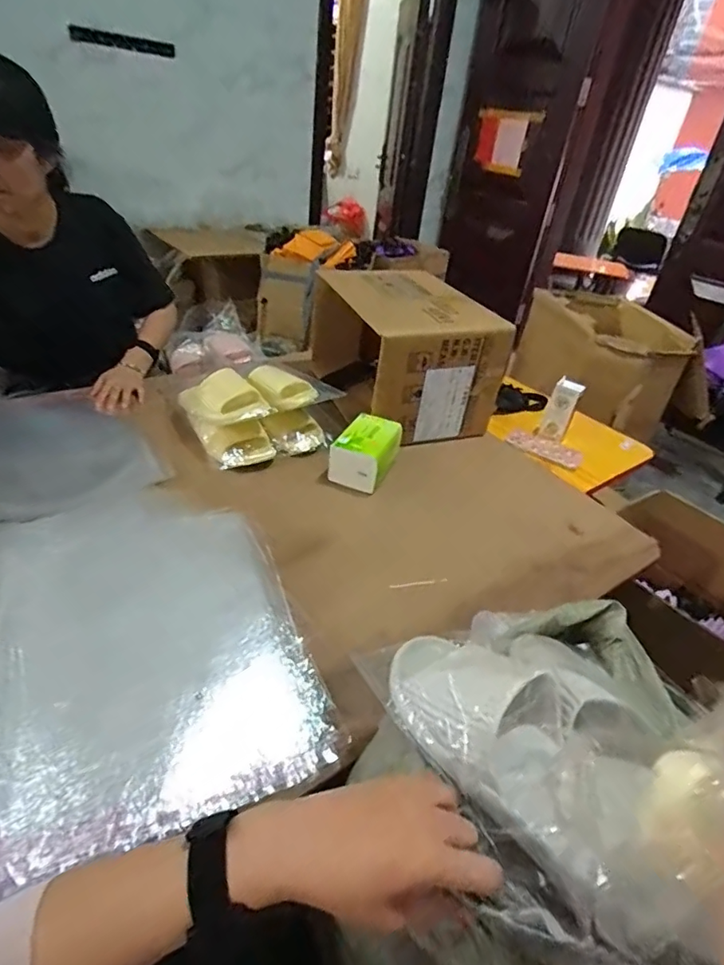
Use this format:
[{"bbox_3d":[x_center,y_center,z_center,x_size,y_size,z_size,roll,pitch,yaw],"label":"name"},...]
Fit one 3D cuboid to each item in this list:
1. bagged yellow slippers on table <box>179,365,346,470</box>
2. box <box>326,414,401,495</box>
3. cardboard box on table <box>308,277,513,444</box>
[{"bbox_3d":[-0.194,-0.133,0.974,0.266,0.119,0.145,-16,41,-30],"label":"bagged yellow slippers on table"},{"bbox_3d":[0.007,-0.059,0.946,0.094,0.086,0.129,19,36,15],"label":"box"},{"bbox_3d":[0.083,-0.295,1.140,0.301,0.247,0.394,-6,37,-19],"label":"cardboard box on table"}]

